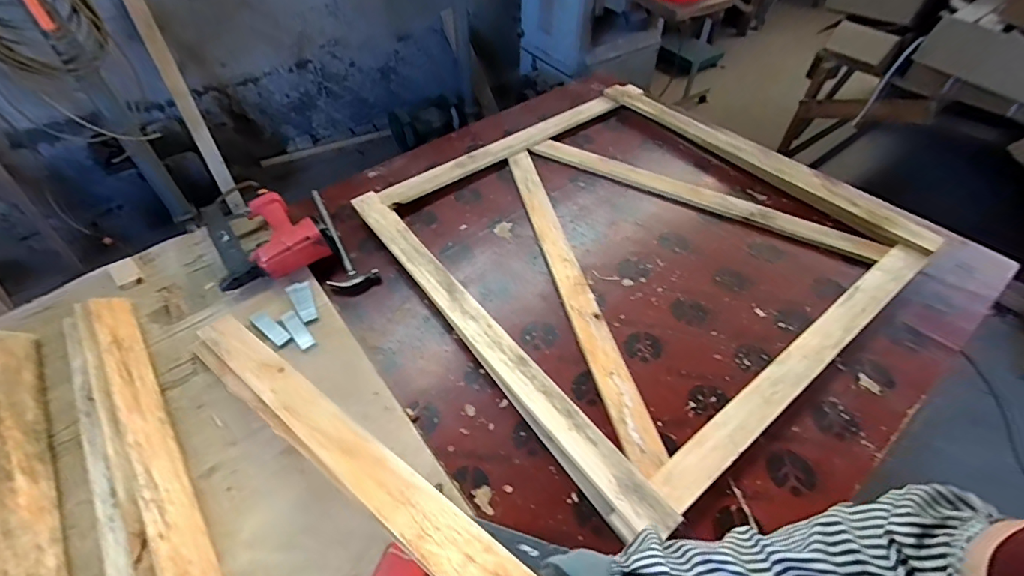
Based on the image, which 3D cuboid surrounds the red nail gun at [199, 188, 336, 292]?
[{"bbox_3d":[-0.578,-0.132,1.013,0.237,0.079,0.331,-35,57,-25],"label":"red nail gun"}]

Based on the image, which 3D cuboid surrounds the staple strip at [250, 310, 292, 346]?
[{"bbox_3d":[-0.480,0.078,0.881,0.106,0.006,0.030,31,57,25],"label":"staple strip"}]

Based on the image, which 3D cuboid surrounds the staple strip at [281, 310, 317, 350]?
[{"bbox_3d":[-0.421,0.081,0.876,0.031,0.009,0.100,-34,57,-24],"label":"staple strip"}]

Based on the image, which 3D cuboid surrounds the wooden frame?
[{"bbox_3d":[0.257,-0.154,1.030,0.961,0.056,0.966,-31,55,-22],"label":"wooden frame"}]

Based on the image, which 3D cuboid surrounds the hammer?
[{"bbox_3d":[-0.428,-0.115,1.027,0.099,0.025,0.378,-31,55,-22],"label":"hammer"}]

